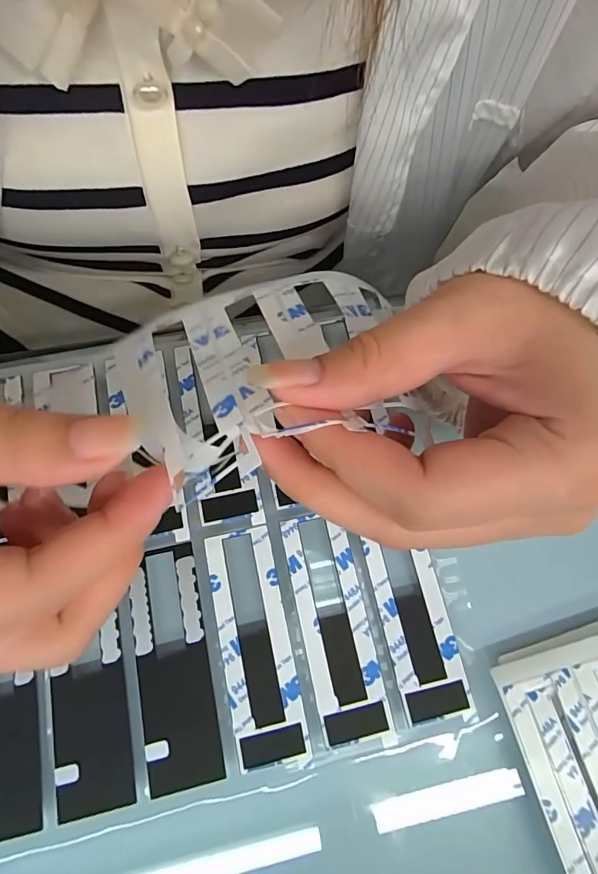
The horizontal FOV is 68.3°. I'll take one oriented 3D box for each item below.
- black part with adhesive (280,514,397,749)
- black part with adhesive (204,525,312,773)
[{"bbox_3d":[0.015,0.075,0.177,0.027,0.004,0.087,-12,75,-2],"label":"black part with adhesive"},{"bbox_3d":[-0.018,0.081,0.175,0.027,0.004,0.086,-13,75,-3],"label":"black part with adhesive"}]

